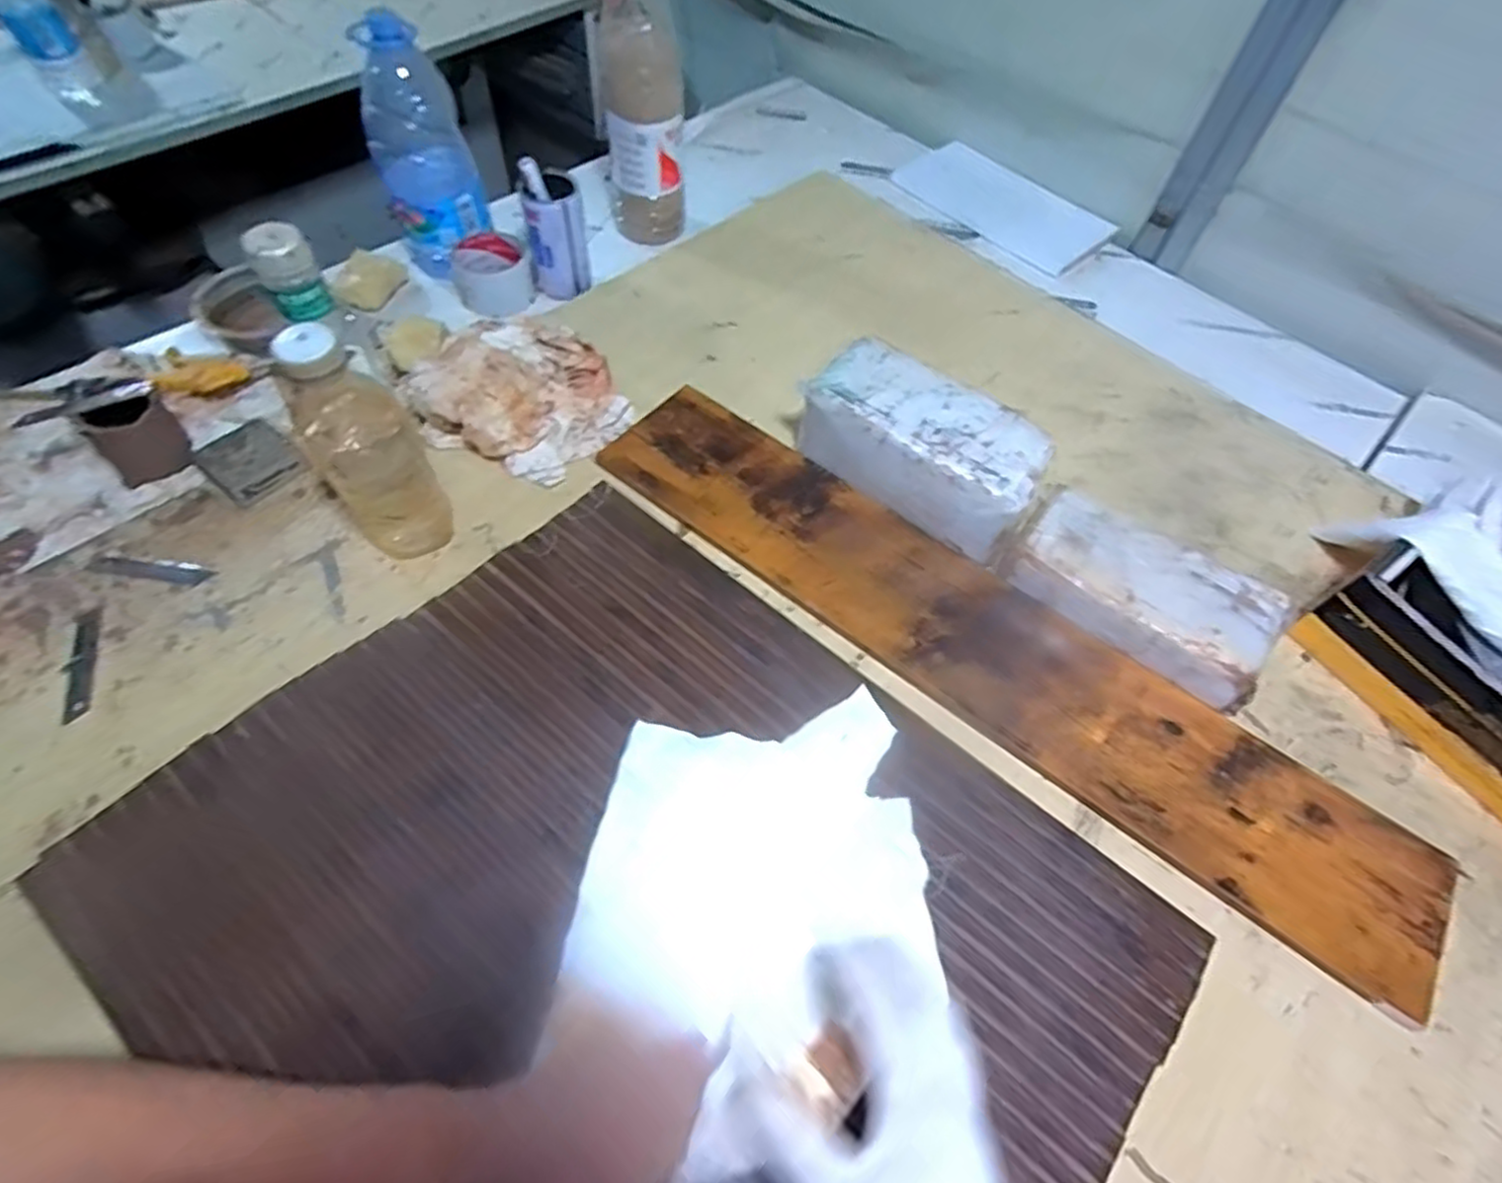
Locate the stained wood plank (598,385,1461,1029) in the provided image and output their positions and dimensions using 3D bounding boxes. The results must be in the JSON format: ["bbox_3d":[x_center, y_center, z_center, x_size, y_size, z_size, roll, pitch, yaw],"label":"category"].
[{"bbox_3d":[0.187,0.036,0.606,0.740,0.018,0.144,35,63,16],"label":"stained wood plank"}]

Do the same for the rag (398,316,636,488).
[{"bbox_3d":[-0.219,-0.198,0.678,0.178,0.081,0.162,-39,68,-24],"label":"rag"}]

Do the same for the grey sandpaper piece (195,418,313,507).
[{"bbox_3d":[-0.450,-0.116,0.643,0.071,0.028,0.066,36,63,17],"label":"grey sandpaper piece"}]

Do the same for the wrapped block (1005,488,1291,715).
[{"bbox_3d":[0.330,0.002,0.609,0.205,0.052,0.109,33,62,15],"label":"wrapped block"}]

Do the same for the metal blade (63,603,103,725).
[{"bbox_3d":[-0.514,0.053,0.546,0.021,0.004,0.100,-15,61,-13],"label":"metal blade"}]

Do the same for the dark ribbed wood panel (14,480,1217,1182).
[{"bbox_3d":[-0.075,0.204,0.450,0.564,0.040,0.459,37,63,18],"label":"dark ribbed wood panel"}]

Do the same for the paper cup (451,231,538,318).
[{"bbox_3d":[-0.299,-0.367,0.826,0.085,0.055,0.075,-22,63,-16],"label":"paper cup"}]

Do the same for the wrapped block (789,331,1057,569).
[{"bbox_3d":[0.152,-0.133,0.655,0.221,0.092,0.101,35,63,16],"label":"wrapped block"}]

